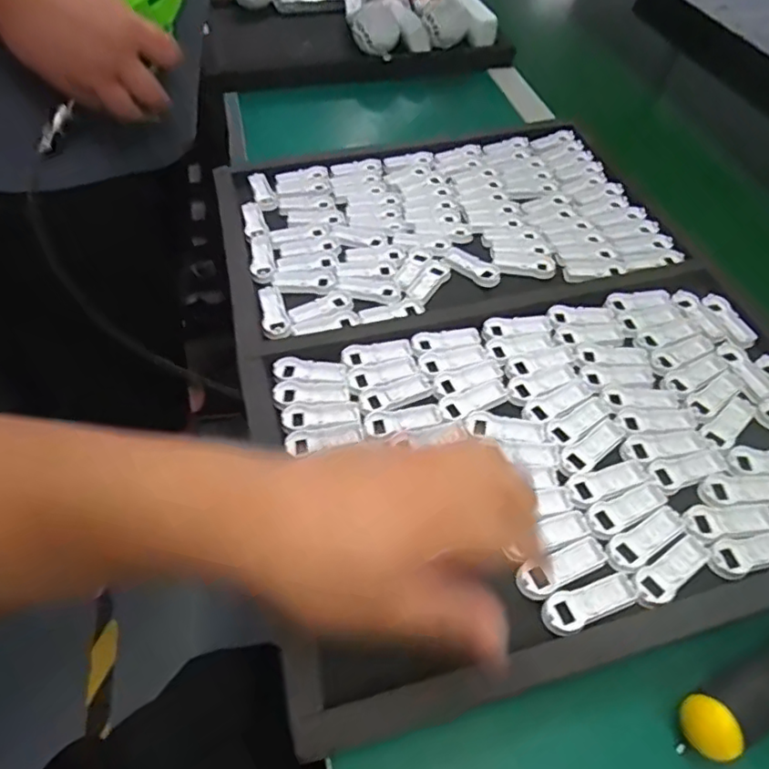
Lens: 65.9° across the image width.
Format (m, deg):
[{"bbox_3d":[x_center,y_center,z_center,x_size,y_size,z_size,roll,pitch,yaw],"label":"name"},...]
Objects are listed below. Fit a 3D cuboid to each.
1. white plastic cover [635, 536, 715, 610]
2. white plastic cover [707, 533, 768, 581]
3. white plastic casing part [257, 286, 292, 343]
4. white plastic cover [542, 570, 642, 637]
[{"bbox_3d":[0.176,0.114,0.363,0.061,0.004,0.021,-30,58,-22],"label":"white plastic cover"},{"bbox_3d":[0.229,0.104,0.368,0.058,0.005,0.023,-12,53,-11],"label":"white plastic cover"},{"bbox_3d":[-0.095,-0.061,0.508,0.023,0.006,0.068,-13,53,-11],"label":"white plastic casing part"},{"bbox_3d":[0.120,0.128,0.348,0.058,0.005,0.022,-18,54,-15],"label":"white plastic cover"}]

